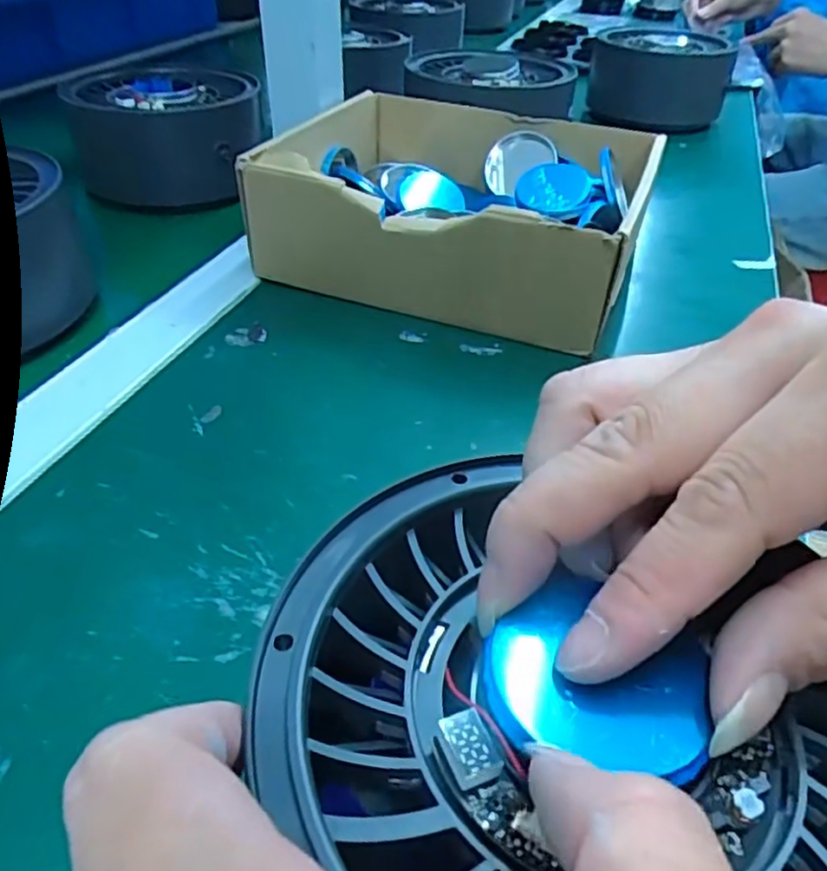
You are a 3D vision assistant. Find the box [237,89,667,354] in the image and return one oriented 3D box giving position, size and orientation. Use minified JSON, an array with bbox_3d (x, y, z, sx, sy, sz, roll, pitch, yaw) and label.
[{"bbox_3d":[0.031,-0.140,0.414,0.203,0.073,0.185,19,42,15],"label":"box"}]

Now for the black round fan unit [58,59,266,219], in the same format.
[{"bbox_3d":[-0.183,-0.215,0.505,0.130,0.081,0.118,-13,43,-18],"label":"black round fan unit"}]

